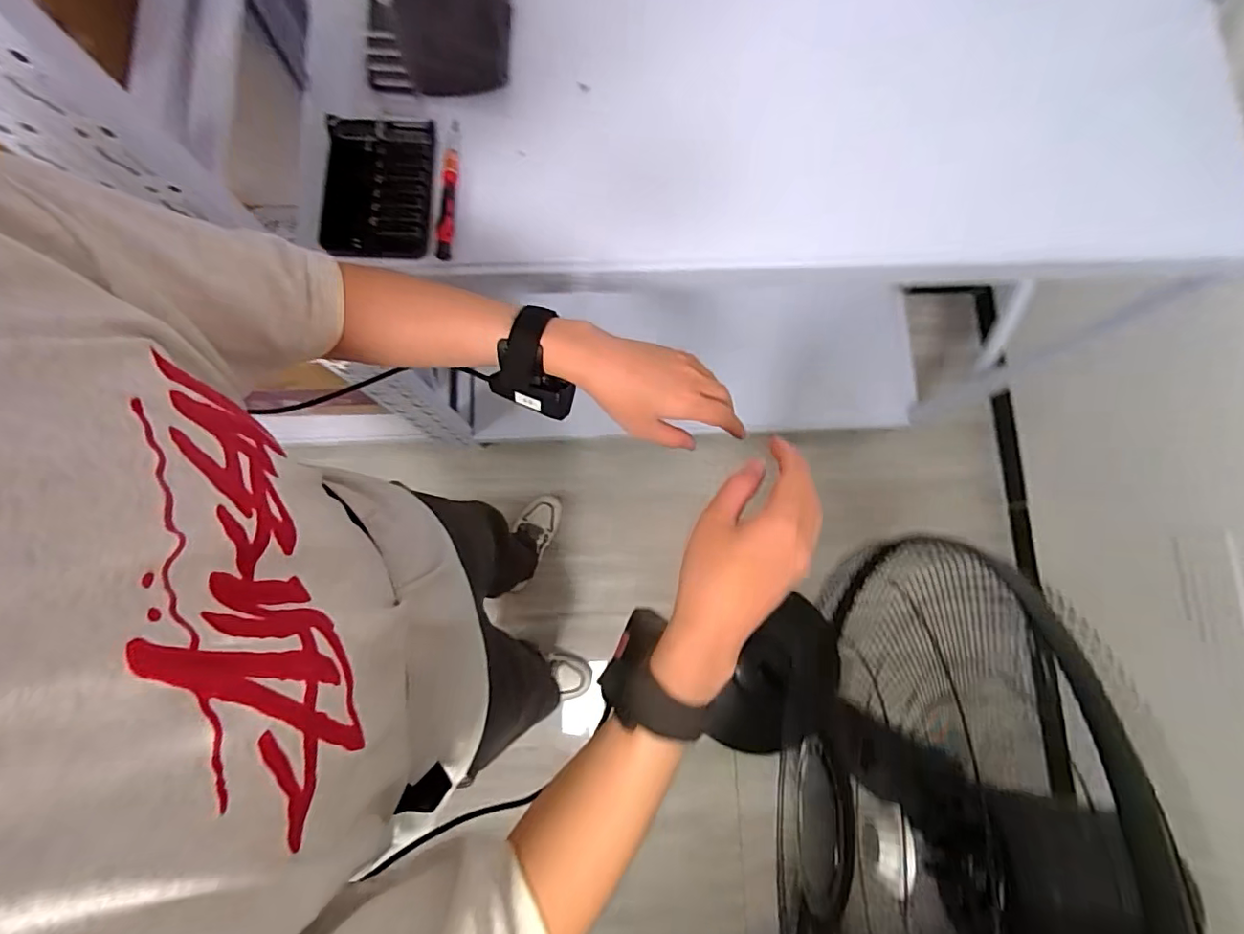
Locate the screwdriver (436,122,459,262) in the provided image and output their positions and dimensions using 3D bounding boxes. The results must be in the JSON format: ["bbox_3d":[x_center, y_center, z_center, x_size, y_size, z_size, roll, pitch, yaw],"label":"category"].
[{"bbox_3d":[-0.187,-0.304,0.597,0.016,0.016,0.168,2,78,-1],"label":"screwdriver"}]

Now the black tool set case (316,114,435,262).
[{"bbox_3d":[-0.260,-0.298,0.586,0.114,0.027,0.165,-1,78,-1],"label":"black tool set case"}]

